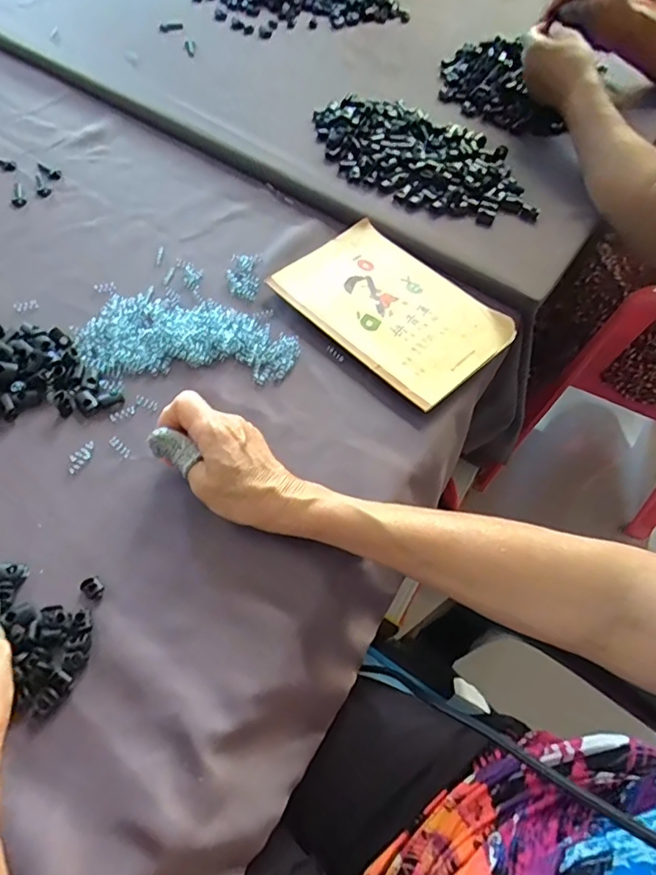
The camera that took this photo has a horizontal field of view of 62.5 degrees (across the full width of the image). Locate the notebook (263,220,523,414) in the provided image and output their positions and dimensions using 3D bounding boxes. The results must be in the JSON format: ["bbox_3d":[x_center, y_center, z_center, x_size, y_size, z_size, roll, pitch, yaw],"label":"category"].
[{"bbox_3d":[0.063,-0.128,0.530,0.206,0.014,0.142,41,64,20],"label":"notebook"}]

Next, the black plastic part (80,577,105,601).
[{"bbox_3d":[-0.160,0.102,0.369,0.017,0.004,0.012,31,61,15],"label":"black plastic part"}]

